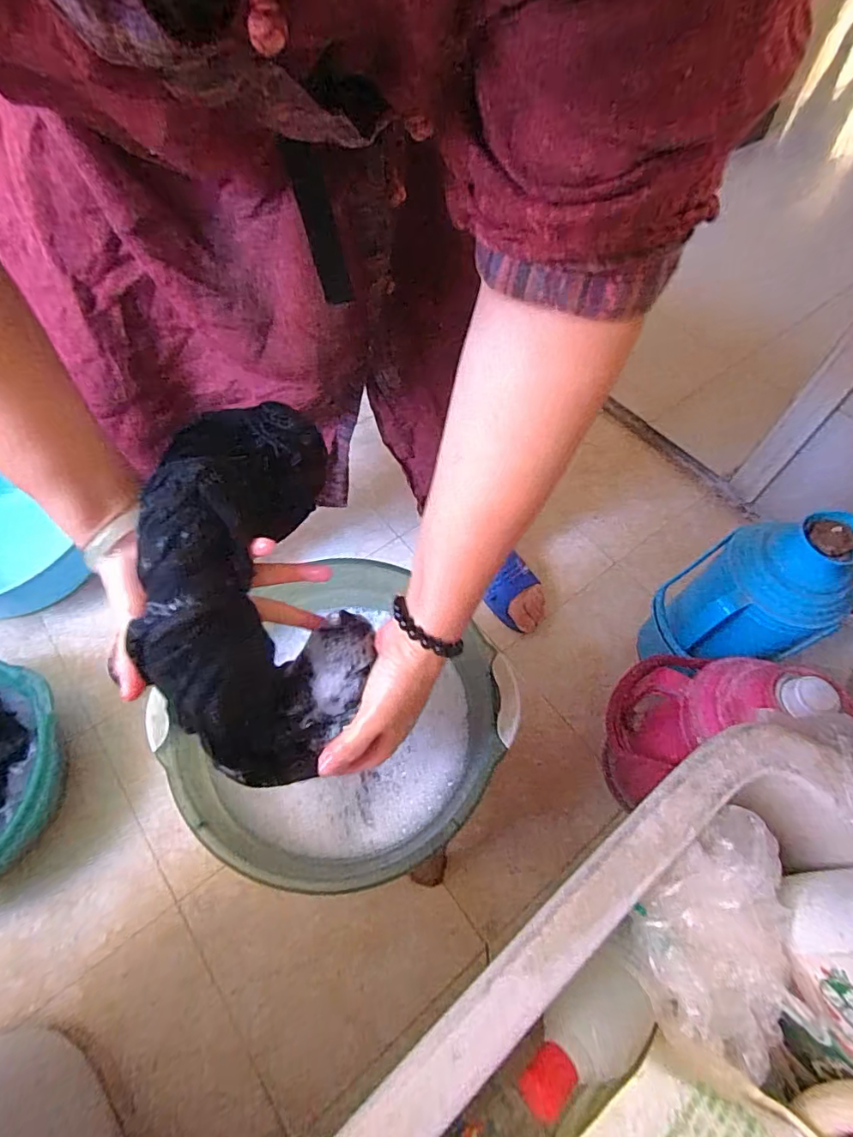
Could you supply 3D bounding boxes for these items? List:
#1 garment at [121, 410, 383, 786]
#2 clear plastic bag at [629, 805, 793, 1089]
[{"bbox_3d":[-0.119,0.013,0.370,0.131,0.142,0.228,-13,61,-9],"label":"garment"},{"bbox_3d":[0.194,0.233,0.336,0.109,0.059,0.124,41,65,20],"label":"clear plastic bag"}]

